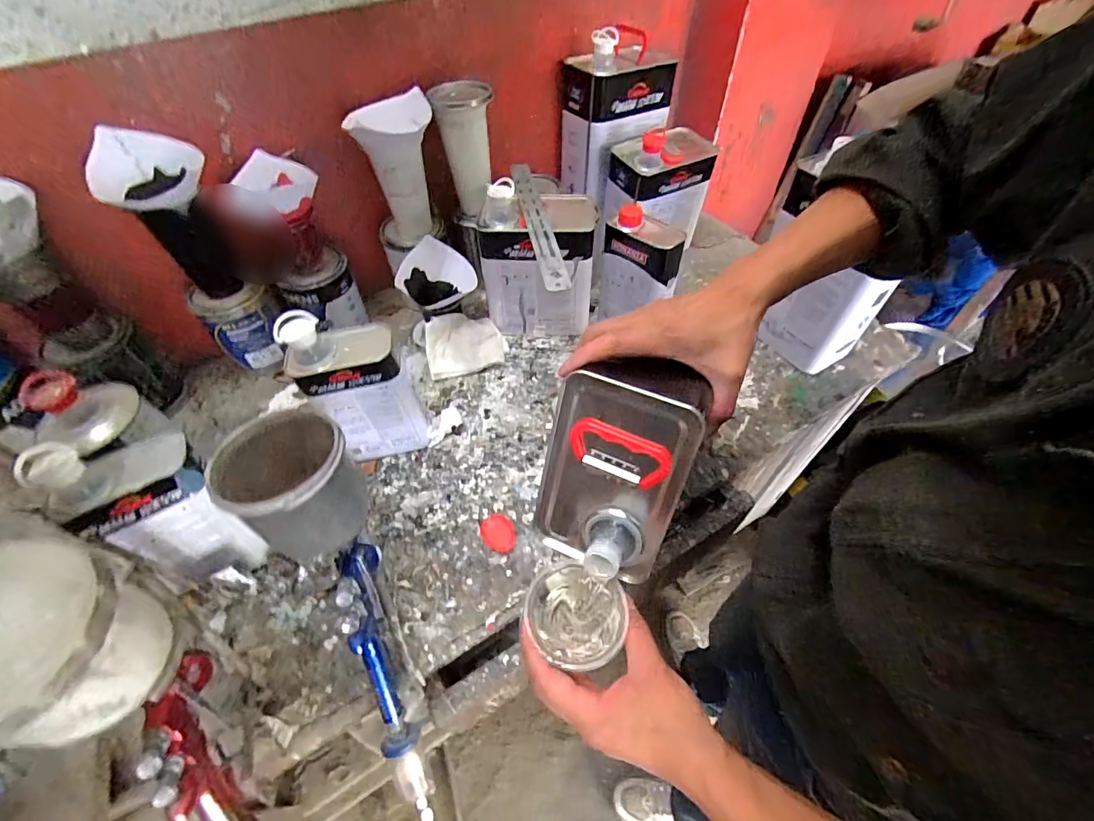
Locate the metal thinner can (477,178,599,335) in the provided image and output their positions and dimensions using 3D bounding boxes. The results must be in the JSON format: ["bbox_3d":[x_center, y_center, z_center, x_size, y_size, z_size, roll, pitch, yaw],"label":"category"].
[{"bbox_3d":[-0.013,-0.235,0.725,0.170,0.199,0.130,-2,54,-1],"label":"metal thinner can"}]

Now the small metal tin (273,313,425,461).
[{"bbox_3d":[-0.225,-0.026,0.563,0.111,0.208,0.059,-13,55,-9],"label":"small metal tin"}]

